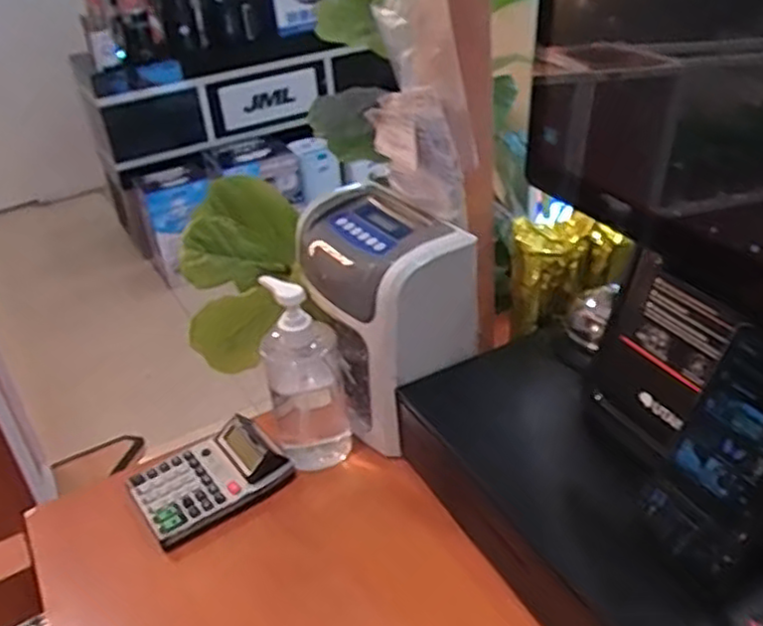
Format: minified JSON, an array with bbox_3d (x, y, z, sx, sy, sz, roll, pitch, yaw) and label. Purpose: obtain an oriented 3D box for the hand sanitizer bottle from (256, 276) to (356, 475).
[{"bbox_3d":[-0.075,0.053,0.692,0.070,0.196,0.070,-9,32,-4],"label":"hand sanitizer bottle"}]

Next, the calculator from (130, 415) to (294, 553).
[{"bbox_3d":[-0.164,0.156,0.687,0.135,0.040,0.094,-26,37,-29],"label":"calculator"}]

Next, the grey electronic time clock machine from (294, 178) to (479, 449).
[{"bbox_3d":[-0.001,-0.001,0.718,0.115,0.195,0.173,-21,35,-23],"label":"grey electronic time clock machine"}]

